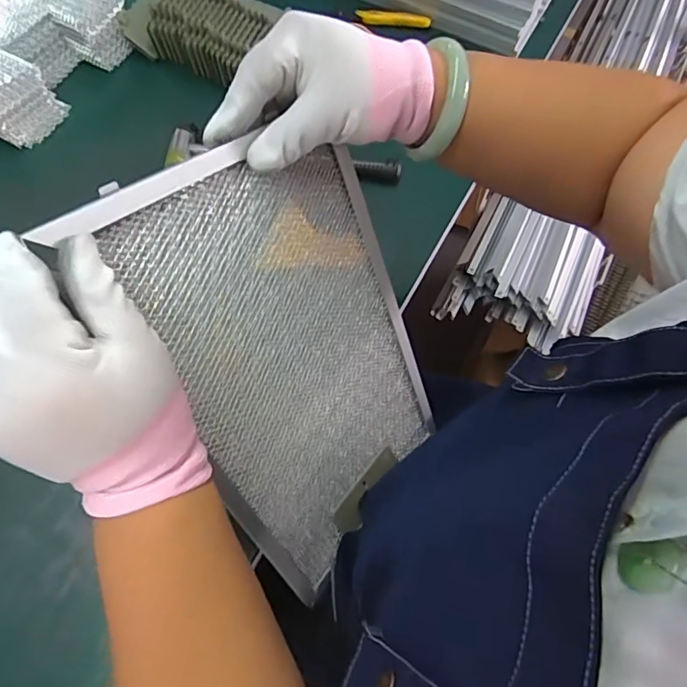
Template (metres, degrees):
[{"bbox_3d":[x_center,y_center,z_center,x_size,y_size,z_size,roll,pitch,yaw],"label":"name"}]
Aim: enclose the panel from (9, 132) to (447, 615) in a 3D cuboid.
[{"bbox_3d":[-0.026,0.016,0.374,0.011,0.329,0.193,19,52,42],"label":"panel"}]

